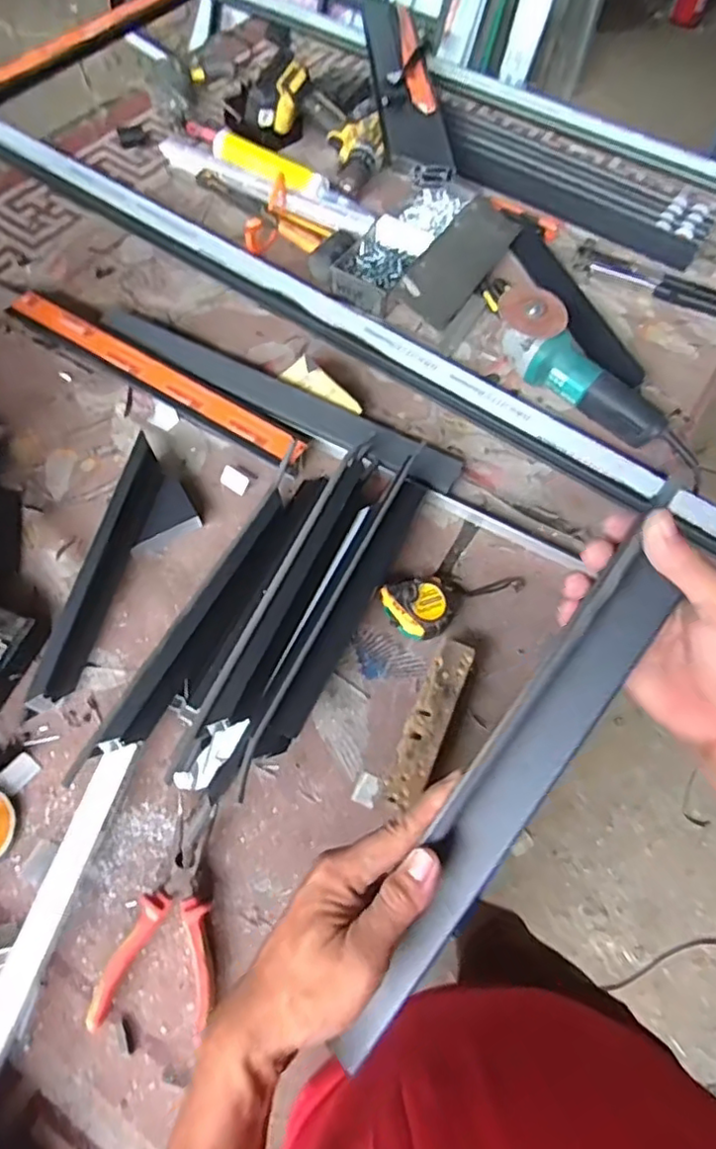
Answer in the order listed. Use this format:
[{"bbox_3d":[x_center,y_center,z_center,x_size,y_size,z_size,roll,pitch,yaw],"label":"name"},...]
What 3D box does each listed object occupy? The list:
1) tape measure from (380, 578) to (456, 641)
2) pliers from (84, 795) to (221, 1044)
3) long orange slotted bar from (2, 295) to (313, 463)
[{"bbox_3d":[0.076,0.035,0.731,0.077,0.035,0.074,-31,67,-18],"label":"tape measure"},{"bbox_3d":[-0.169,0.312,0.573,0.095,0.024,0.181,8,61,1],"label":"pliers"},{"bbox_3d":[-0.272,-0.264,0.841,0.466,0.030,0.037,30,63,13],"label":"long orange slotted bar"}]

